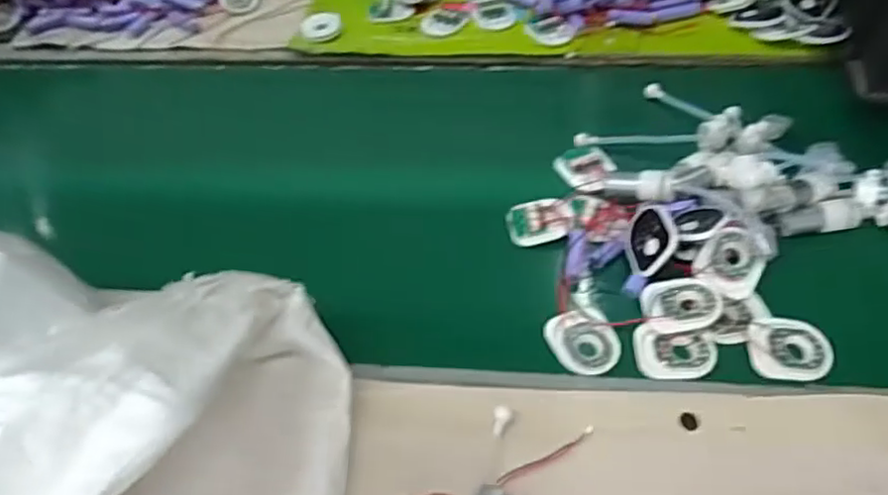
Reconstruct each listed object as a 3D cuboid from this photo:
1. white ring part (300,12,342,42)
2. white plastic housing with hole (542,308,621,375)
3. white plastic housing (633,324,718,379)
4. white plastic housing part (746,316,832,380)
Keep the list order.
[{"bbox_3d":[-0.152,-0.275,0.787,0.049,0.005,0.059,-5,50,-1],"label":"white ring part"},{"bbox_3d":[0.111,0.074,0.498,0.049,0.015,0.058,-26,53,-17],"label":"white plastic housing with hole"},{"bbox_3d":[0.177,0.081,0.483,0.059,0.012,0.041,5,51,8],"label":"white plastic housing"},{"bbox_3d":[0.261,0.076,0.476,0.059,0.007,0.050,-3,50,1],"label":"white plastic housing part"}]

